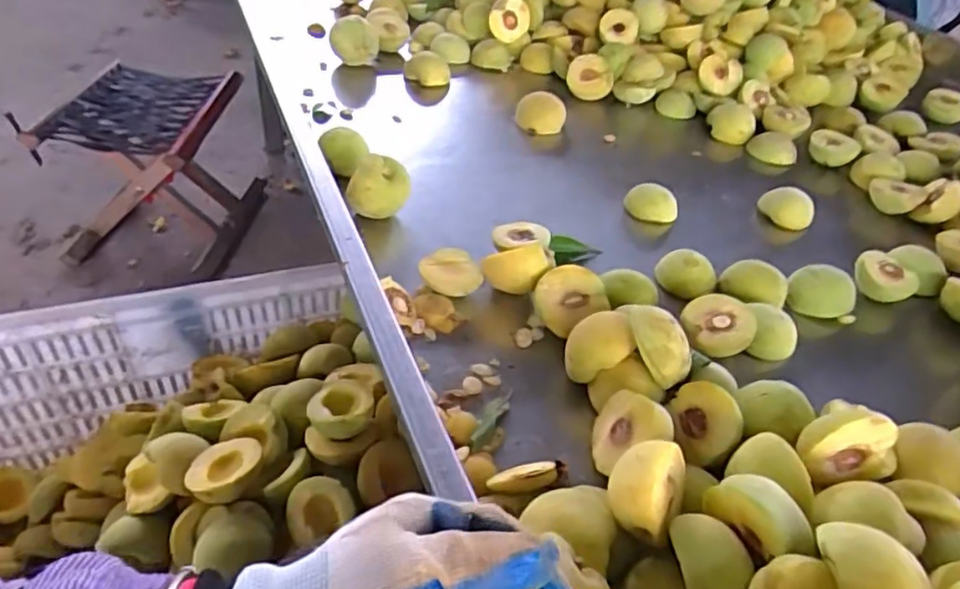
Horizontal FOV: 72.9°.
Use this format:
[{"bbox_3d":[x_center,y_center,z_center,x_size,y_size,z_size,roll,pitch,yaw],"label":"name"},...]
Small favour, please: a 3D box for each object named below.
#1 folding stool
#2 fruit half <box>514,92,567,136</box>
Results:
[{"bbox_3d":[-0.551,-0.218,1.118,0.266,0.247,0.258,6,42,-1],"label":"folding stool"},{"bbox_3d":[0.074,-0.221,0.793,0.059,0.032,0.059,11,43,4],"label":"fruit half"}]

